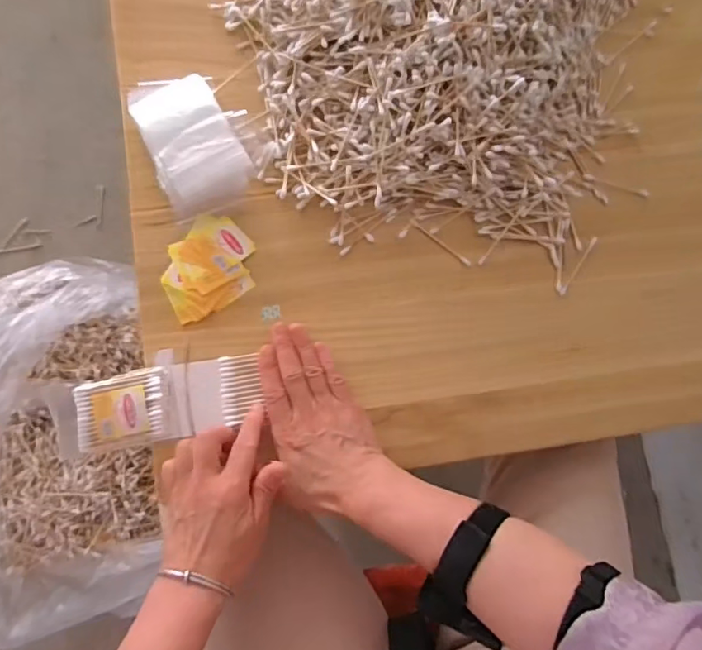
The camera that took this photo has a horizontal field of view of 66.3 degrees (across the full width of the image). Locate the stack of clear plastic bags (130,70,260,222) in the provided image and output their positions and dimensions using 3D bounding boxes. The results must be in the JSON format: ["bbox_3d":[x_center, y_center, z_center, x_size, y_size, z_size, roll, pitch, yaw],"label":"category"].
[{"bbox_3d":[-0.138,-0.159,0.455,0.073,0.033,0.120,-25,85,-10],"label":"stack of clear plastic bags"}]

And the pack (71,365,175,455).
[{"bbox_3d":[-0.183,0.068,0.435,0.071,0.018,0.057,-8,82,-9],"label":"pack"}]

